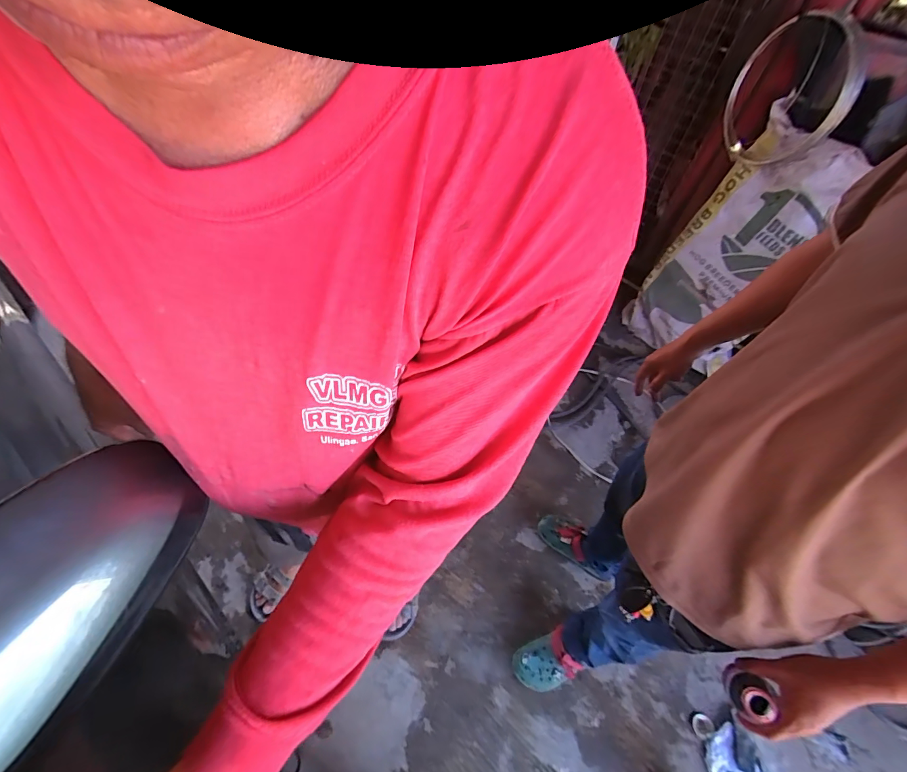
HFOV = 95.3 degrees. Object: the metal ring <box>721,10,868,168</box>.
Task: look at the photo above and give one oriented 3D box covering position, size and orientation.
[{"bbox_3d":[1.026,-0.928,1.300,0.058,0.452,0.403,-4,87,-15],"label":"metal ring"}]

